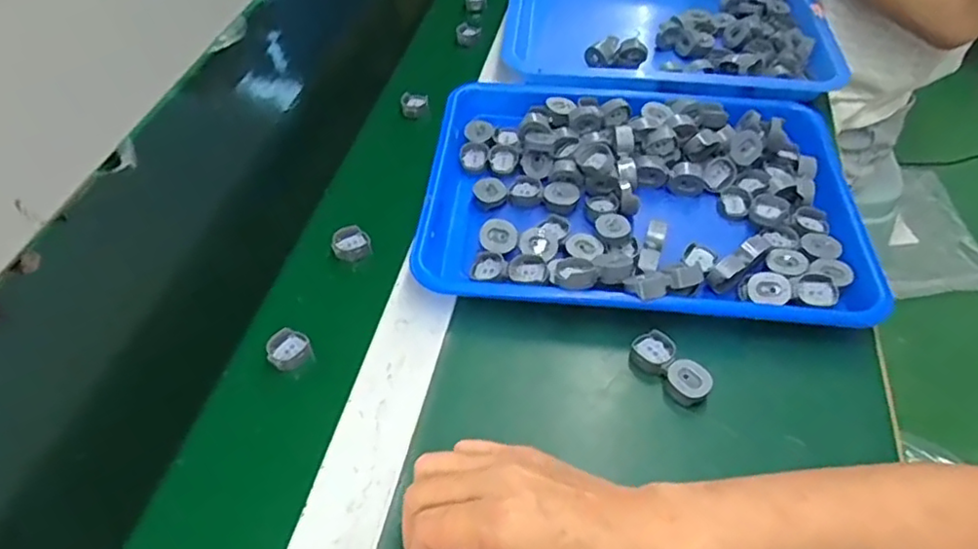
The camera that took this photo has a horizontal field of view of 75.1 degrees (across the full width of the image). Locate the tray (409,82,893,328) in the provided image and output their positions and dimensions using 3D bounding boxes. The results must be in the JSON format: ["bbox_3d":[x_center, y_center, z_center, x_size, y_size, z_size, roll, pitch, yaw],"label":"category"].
[{"bbox_3d":[0.118,-0.070,0.508,0.328,0.035,0.252,3,50,3],"label":"tray"}]

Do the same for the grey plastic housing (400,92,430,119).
[{"bbox_3d":[-0.073,-0.168,0.628,0.027,0.016,0.029,-3,50,-2],"label":"grey plastic housing"}]

